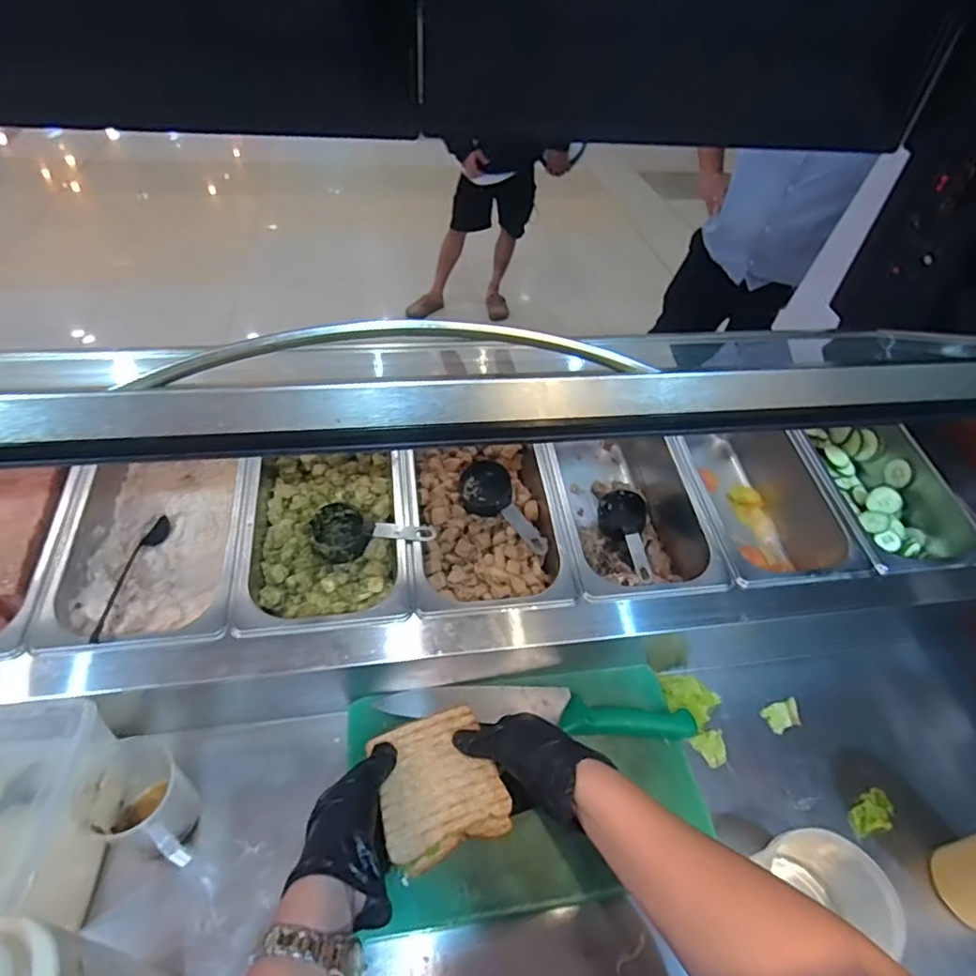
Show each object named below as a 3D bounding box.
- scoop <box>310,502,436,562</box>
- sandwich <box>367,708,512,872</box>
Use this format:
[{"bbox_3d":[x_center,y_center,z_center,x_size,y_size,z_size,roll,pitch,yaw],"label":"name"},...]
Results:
[{"bbox_3d":[-0.131,0.047,0.645,0.133,0.037,0.069,-5,48,-11],"label":"scoop"},{"bbox_3d":[-0.044,0.260,0.508,0.100,0.051,0.105,-15,50,-19],"label":"sandwich"}]

